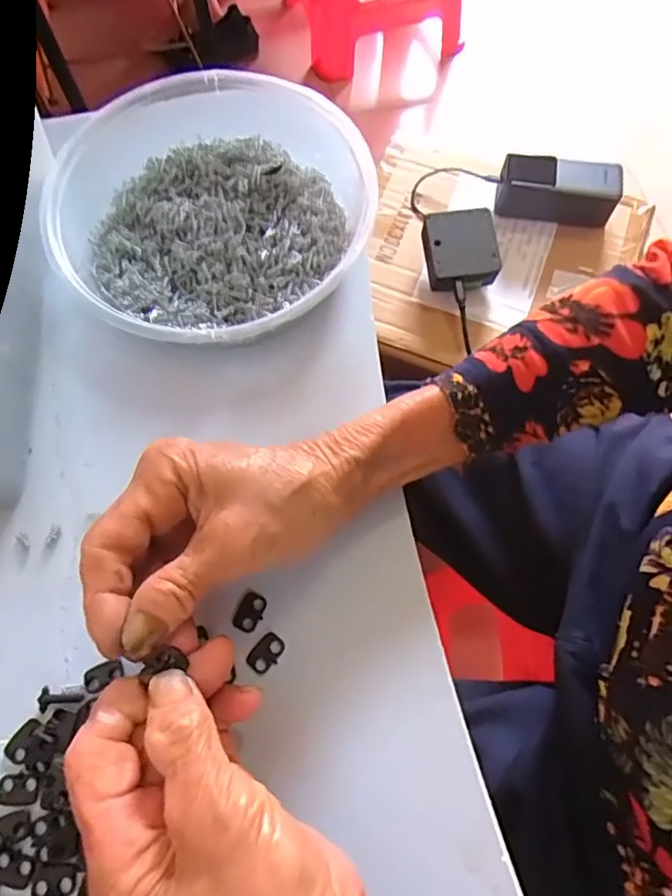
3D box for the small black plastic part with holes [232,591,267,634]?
[{"bbox_3d":[-0.042,0.079,0.282,0.012,0.004,0.019,23,69,11],"label":"small black plastic part with holes"}]

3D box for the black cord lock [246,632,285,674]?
[{"bbox_3d":[-0.033,0.097,0.274,0.012,0.004,0.018,35,71,15],"label":"black cord lock"}]

